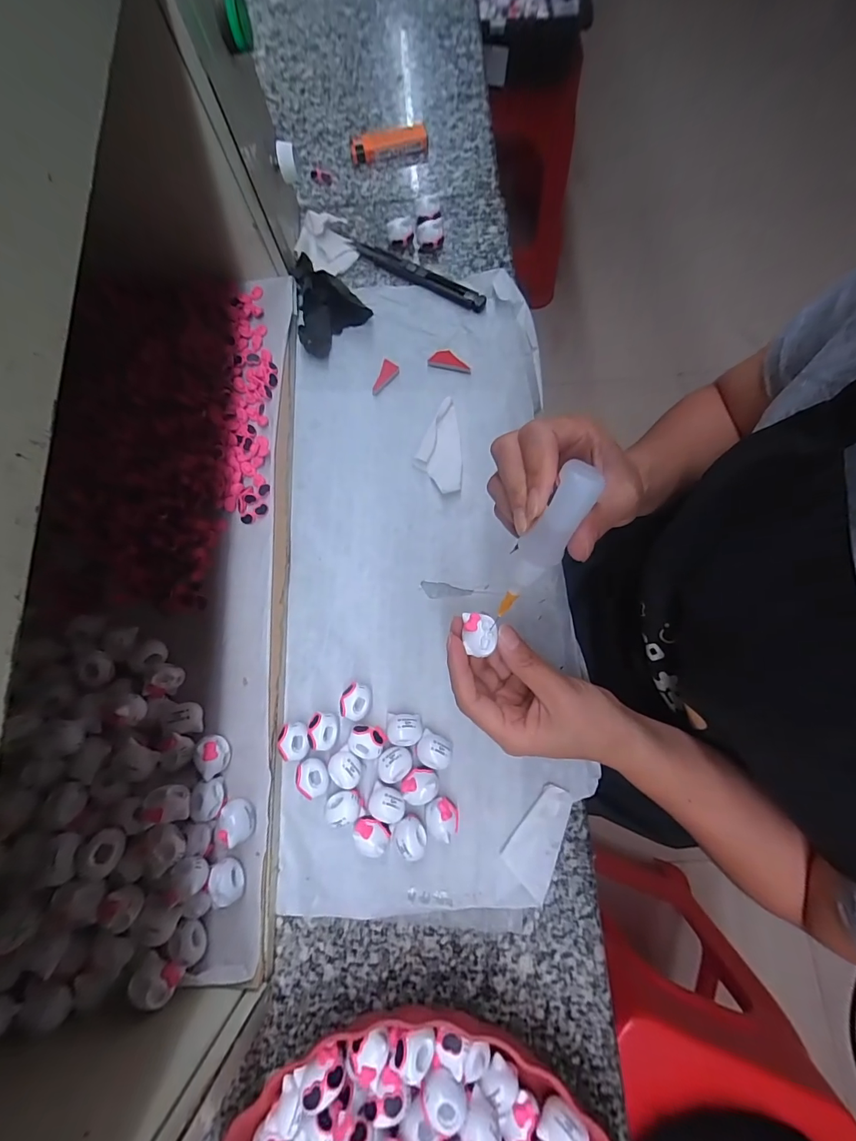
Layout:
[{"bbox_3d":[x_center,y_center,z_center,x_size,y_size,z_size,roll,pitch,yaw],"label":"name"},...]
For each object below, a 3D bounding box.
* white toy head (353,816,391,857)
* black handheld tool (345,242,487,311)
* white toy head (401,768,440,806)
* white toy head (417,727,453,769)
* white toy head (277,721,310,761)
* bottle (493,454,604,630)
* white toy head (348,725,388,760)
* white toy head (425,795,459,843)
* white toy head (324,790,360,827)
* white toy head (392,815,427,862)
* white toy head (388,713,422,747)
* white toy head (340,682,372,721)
[{"bbox_3d":[-0.039,0.180,0.285,0.024,0.016,0.020,19,78,5],"label":"white toy head"},{"bbox_3d":[-0.011,-0.277,0.392,0.144,0.009,0.018,30,79,7],"label":"black handheld tool"},{"bbox_3d":[-0.006,0.150,0.293,0.025,0.019,0.022,0,77,1],"label":"white toy head"},{"bbox_3d":[0.004,0.128,0.297,0.024,0.021,0.021,27,79,6],"label":"white toy head"},{"bbox_3d":[-0.096,0.122,0.302,0.020,0.016,0.025,-7,77,-1],"label":"white toy head"},{"bbox_3d":[0.058,-0.016,0.207,0.019,0.075,0.026,27,36,6],"label":"bottle"},{"bbox_3d":[-0.043,0.122,0.299,0.025,0.017,0.021,14,78,4],"label":"white toy head"},{"bbox_3d":[0.010,0.169,0.288,0.022,0.018,0.023,0,77,0],"label":"white toy head"},{"bbox_3d":[-0.059,0.163,0.290,0.023,0.018,0.019,-7,77,-1],"label":"white toy head"},{"bbox_3d":[-0.012,0.181,0.286,0.022,0.018,0.023,0,77,0],"label":"white toy head"},{"bbox_3d":[-0.017,0.114,0.301,0.025,0.019,0.020,4,77,1],"label":"white toy head"},{"bbox_3d":[-0.052,0.095,0.307,0.021,0.019,0.025,24,78,6],"label":"white toy head"}]

